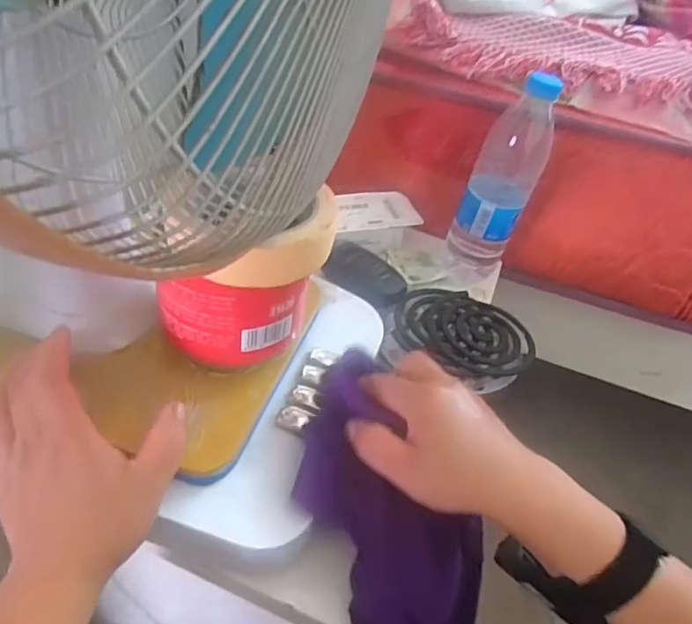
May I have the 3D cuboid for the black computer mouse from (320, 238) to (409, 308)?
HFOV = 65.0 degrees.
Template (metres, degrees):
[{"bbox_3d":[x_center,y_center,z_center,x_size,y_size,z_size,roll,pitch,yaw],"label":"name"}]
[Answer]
[{"bbox_3d":[0.019,-0.043,0.573,0.097,0.024,0.048,31,46,24],"label":"black computer mouse"}]

